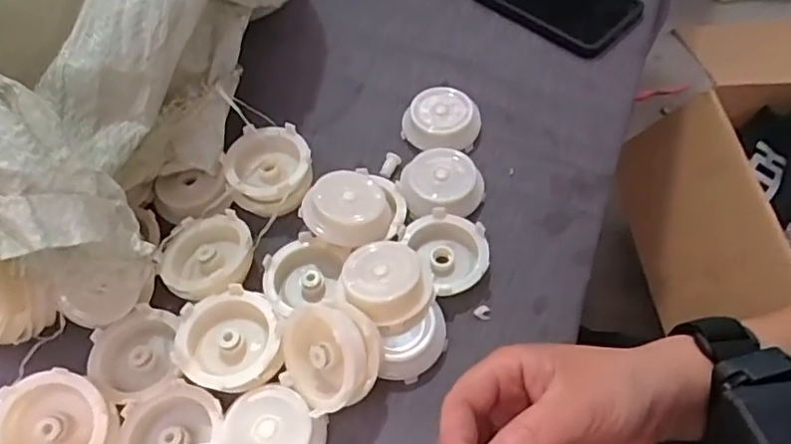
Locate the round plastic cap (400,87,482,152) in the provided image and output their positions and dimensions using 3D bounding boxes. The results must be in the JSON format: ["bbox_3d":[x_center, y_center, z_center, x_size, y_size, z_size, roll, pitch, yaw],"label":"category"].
[{"bbox_3d":[0.032,-0.071,0.416,0.053,0.018,0.043,3,57,5],"label":"round plastic cap"}]

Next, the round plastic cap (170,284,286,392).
[{"bbox_3d":[-0.087,0.063,0.319,0.054,0.018,0.054,-1,57,2],"label":"round plastic cap"}]

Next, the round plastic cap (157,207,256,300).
[{"bbox_3d":[-0.110,0.020,0.347,0.053,0.016,0.063,-32,61,-17],"label":"round plastic cap"}]

